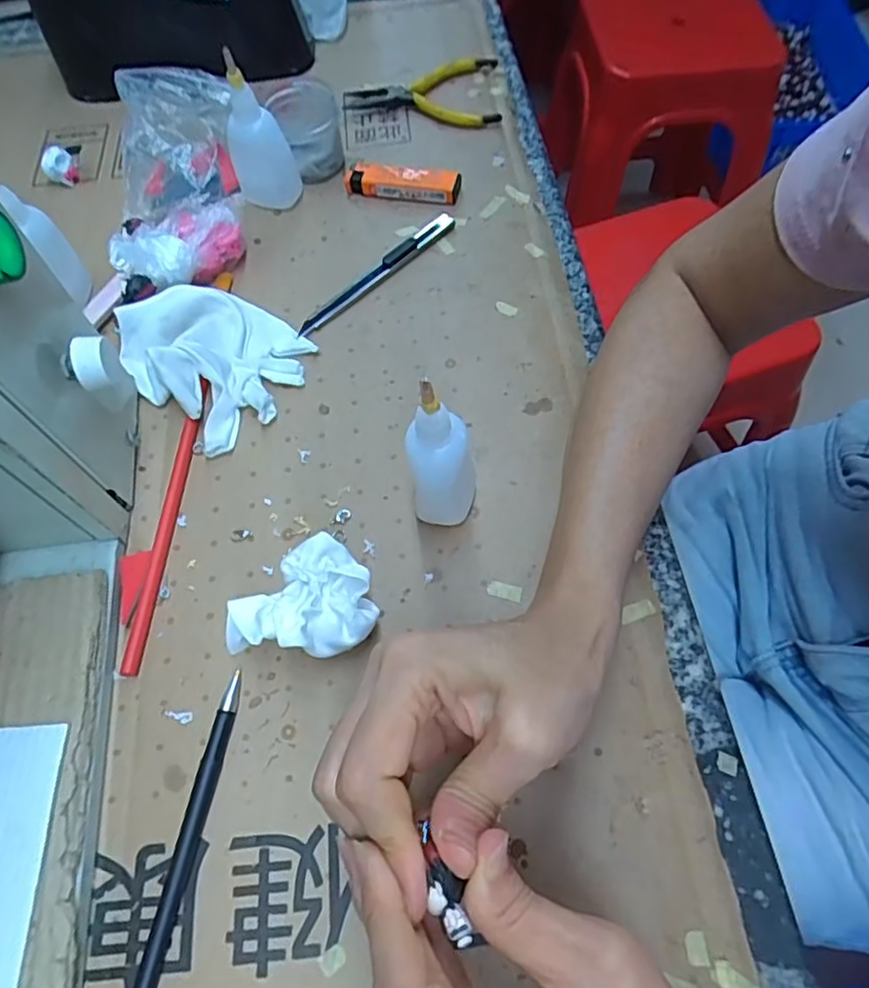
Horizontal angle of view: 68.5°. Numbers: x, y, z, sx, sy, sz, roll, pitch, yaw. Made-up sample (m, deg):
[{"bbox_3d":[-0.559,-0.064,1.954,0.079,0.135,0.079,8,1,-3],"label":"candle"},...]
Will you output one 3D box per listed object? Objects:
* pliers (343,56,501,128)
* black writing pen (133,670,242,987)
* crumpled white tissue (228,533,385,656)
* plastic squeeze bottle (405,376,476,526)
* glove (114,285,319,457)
[{"bbox_3d":[-0.011,-0.321,0.501,0.121,0.015,0.086,2,62,-1],"label":"pliers"},{"bbox_3d":[-0.106,0.146,0.274,0.010,0.009,0.134,9,62,3],"label":"black writing pen"},{"bbox_3d":[-0.058,0.056,0.302,0.064,0.037,0.052,-38,67,-15],"label":"crumpled white tissue"},{"bbox_3d":[0.004,-0.016,0.301,0.033,0.096,0.026,5,63,5],"label":"plastic squeeze bottle"},{"bbox_3d":[-0.133,-0.089,0.382,0.113,0.021,0.089,41,68,18],"label":"glove"}]

